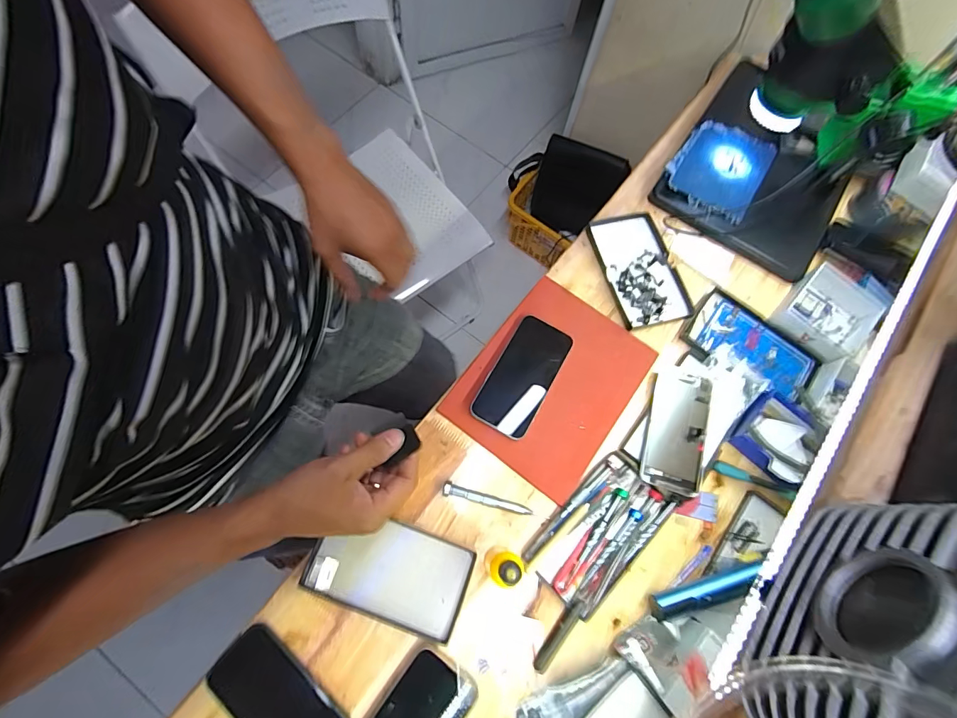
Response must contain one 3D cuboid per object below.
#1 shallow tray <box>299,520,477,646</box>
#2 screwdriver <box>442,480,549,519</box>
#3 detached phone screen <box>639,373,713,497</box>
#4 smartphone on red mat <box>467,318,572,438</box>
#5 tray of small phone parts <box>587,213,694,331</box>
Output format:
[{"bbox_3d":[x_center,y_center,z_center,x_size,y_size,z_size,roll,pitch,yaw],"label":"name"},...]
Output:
[{"bbox_3d":[-0.100,0.238,0.491,0.173,0.009,0.098,18,71,4],"label":"shallow tray"},{"bbox_3d":[0.020,0.171,0.517,0.126,0.014,0.016,16,71,3],"label":"screwdriver"},{"bbox_3d":[0.253,0.091,0.556,0.072,0.011,0.153,18,71,4],"label":"detached phone screen"},{"bbox_3d":[0.057,0.021,0.572,0.079,0.014,0.160,29,72,7],"label":"smartphone on red mat"},{"bbox_3d":[0.234,-0.131,0.632,0.103,0.009,0.172,-15,72,-7],"label":"tray of small phone parts"}]

